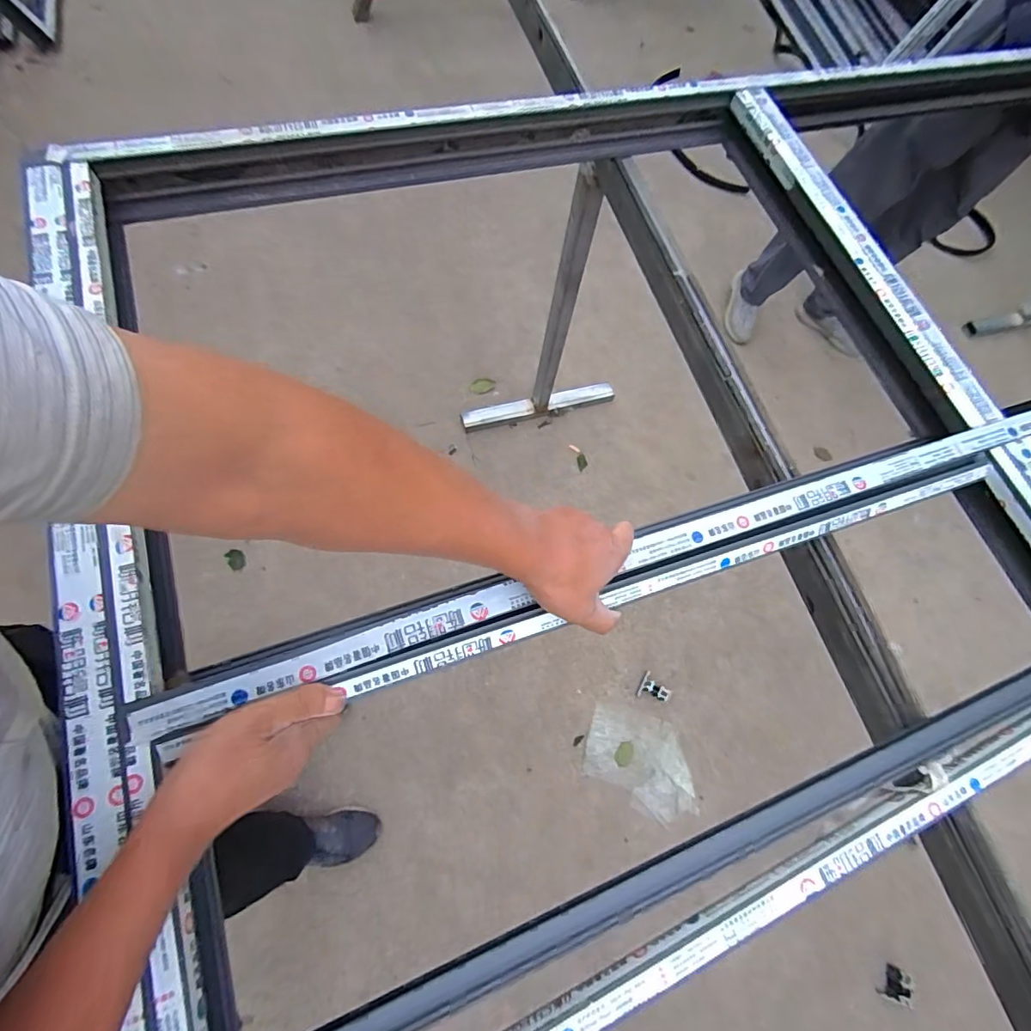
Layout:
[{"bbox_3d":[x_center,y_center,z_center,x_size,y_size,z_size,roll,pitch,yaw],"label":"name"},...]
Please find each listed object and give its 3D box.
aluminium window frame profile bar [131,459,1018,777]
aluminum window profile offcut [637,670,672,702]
[{"bbox_3d":[0.129,0.067,0.488,0.875,0.017,0.021,-16,72,-13],"label":"aluminium window frame profile bar"},{"bbox_3d":[0.382,0.466,1.331,0.080,0.051,0.071,25,70,3],"label":"aluminum window profile offcut"}]

